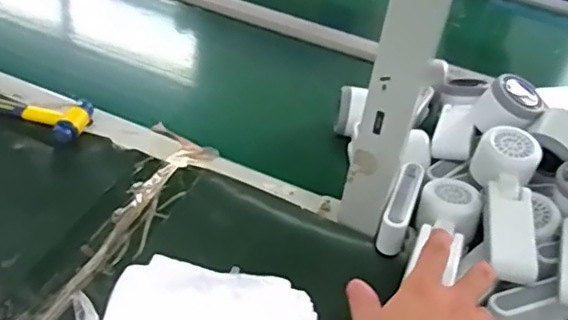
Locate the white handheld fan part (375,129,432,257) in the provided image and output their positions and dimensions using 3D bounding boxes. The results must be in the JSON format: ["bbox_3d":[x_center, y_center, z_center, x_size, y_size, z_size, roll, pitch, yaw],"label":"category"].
[{"bbox_3d":[0.124,0.030,0.592,0.028,0.039,0.146,17,43,11],"label":"white handheld fan part"}]

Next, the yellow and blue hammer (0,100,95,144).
[{"bbox_3d":[-0.339,-0.068,0.665,0.243,0.024,0.058,16,43,9],"label":"yellow and blue hammer"}]

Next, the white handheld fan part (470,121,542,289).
[{"bbox_3d":[0.209,0.034,0.538,0.054,0.046,0.153,10,42,3],"label":"white handheld fan part"}]

